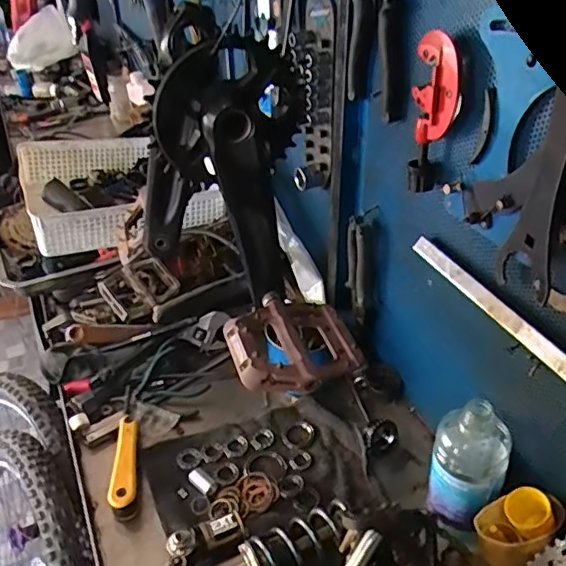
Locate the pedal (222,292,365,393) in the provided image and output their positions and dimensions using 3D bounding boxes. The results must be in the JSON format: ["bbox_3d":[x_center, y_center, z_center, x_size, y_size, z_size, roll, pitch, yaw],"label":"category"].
[{"bbox_3d":[0.008,0.051,0.505,0.108,0.028,0.100,-13,36,-16],"label":"pedal"}]

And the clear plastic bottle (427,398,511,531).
[{"bbox_3d":[0.188,0.189,0.595,0.073,0.140,0.065,16,38,23],"label":"clear plastic bottle"}]

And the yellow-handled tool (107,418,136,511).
[{"bbox_3d":[-0.190,0.220,0.703,0.027,0.034,0.126,-5,35,-5],"label":"yellow-handled tool"}]

